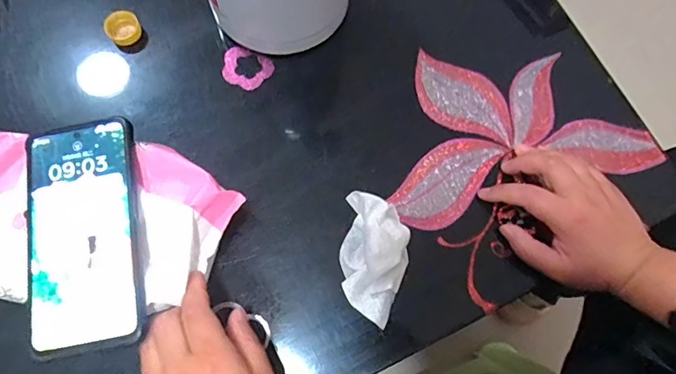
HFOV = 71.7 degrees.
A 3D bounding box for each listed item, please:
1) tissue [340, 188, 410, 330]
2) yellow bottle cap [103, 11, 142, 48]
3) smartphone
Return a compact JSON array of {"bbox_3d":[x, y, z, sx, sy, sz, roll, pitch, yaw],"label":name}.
[{"bbox_3d":[0.029,0.056,0.372,0.052,0.040,0.096,7,73,1],"label":"tissue"},{"bbox_3d":[-0.199,-0.147,0.435,0.030,0.017,0.028,0,73,-1],"label":"yellow bottle cap"},{"bbox_3d":[-0.181,0.031,0.331,0.076,0.009,0.163,-10,74,-4],"label":"smartphone"}]

